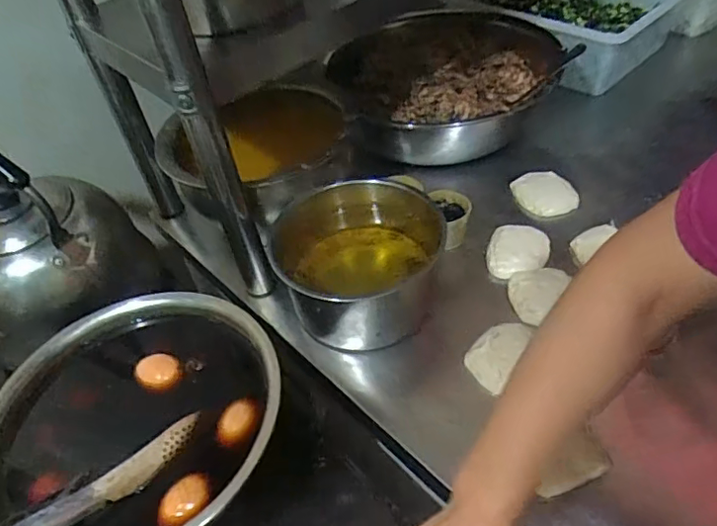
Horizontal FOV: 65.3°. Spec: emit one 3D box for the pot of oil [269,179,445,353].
[{"bbox_3d":[-0.004,-0.004,0.656,0.186,0.091,0.195,3,46,12],"label":"pot of oil"}]

